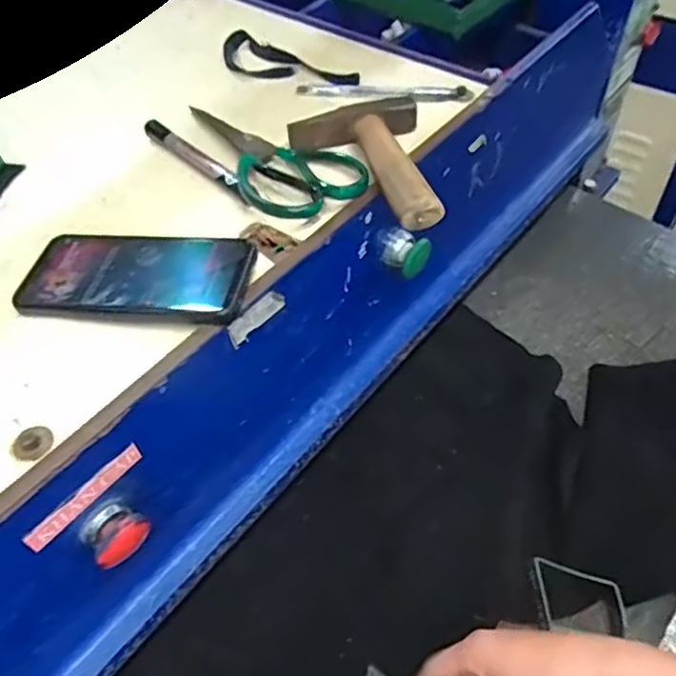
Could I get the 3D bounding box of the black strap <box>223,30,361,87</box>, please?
[{"bbox_3d":[-0.053,-0.271,0.614,0.162,0.013,0.060,27,56,22],"label":"black strap"}]

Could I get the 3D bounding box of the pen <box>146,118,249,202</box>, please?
[{"bbox_3d":[-0.120,-0.154,0.525,0.015,0.012,0.148,-37,58,-25],"label":"pen"}]

